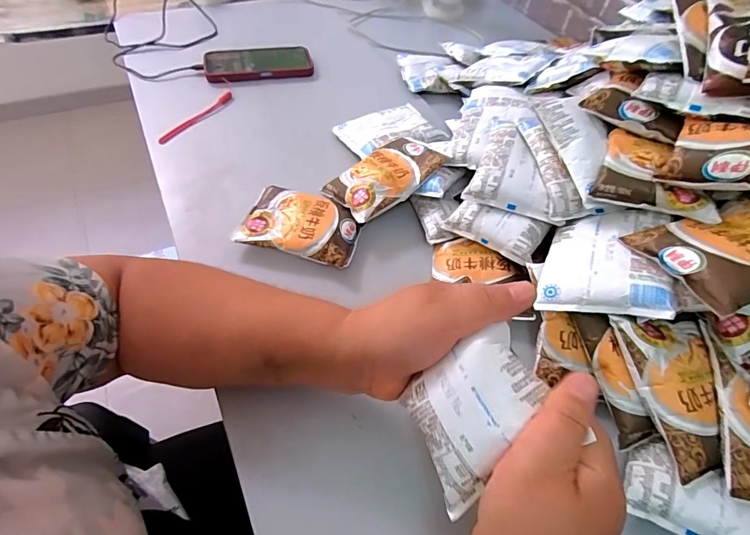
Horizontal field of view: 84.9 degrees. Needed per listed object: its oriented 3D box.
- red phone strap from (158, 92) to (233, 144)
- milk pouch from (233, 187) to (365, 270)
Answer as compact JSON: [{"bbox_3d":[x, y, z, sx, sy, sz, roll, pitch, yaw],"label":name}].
[{"bbox_3d":[-0.246,-0.208,0.573,0.010,0.013,0.137,25,55,15],"label":"red phone strap"},{"bbox_3d":[-0.077,-0.045,0.446,0.121,0.031,0.087,14,52,6],"label":"milk pouch"}]

